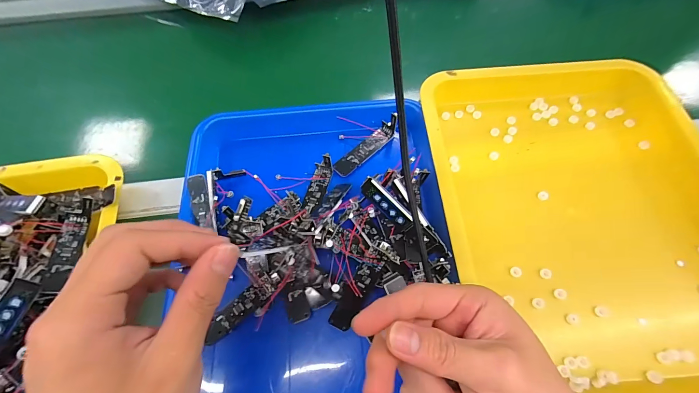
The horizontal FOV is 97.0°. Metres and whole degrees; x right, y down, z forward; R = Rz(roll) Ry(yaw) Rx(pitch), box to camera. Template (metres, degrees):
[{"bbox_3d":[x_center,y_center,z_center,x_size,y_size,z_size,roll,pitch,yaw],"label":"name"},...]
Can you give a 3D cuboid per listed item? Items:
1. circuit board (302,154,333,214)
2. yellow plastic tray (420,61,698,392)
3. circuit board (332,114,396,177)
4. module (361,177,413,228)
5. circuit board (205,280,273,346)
[{"bbox_3d":[-0.030,-0.013,0.309,0.018,0.009,0.063,12,65,7],"label":"circuit board"},{"bbox_3d":[0.215,0.006,0.290,0.260,0.043,0.343,-4,64,-1],"label":"yellow plastic tray"},{"bbox_3d":[0.016,-0.055,0.313,0.076,0.033,0.019,-41,70,-17],"label":"circuit board"},{"bbox_3d":[0.031,0.005,0.262,0.050,0.019,0.004,42,29,5],"label":"module"},{"bbox_3d":[-0.094,0.097,0.261,0.064,0.005,0.018,-39,88,-9],"label":"circuit board"}]

